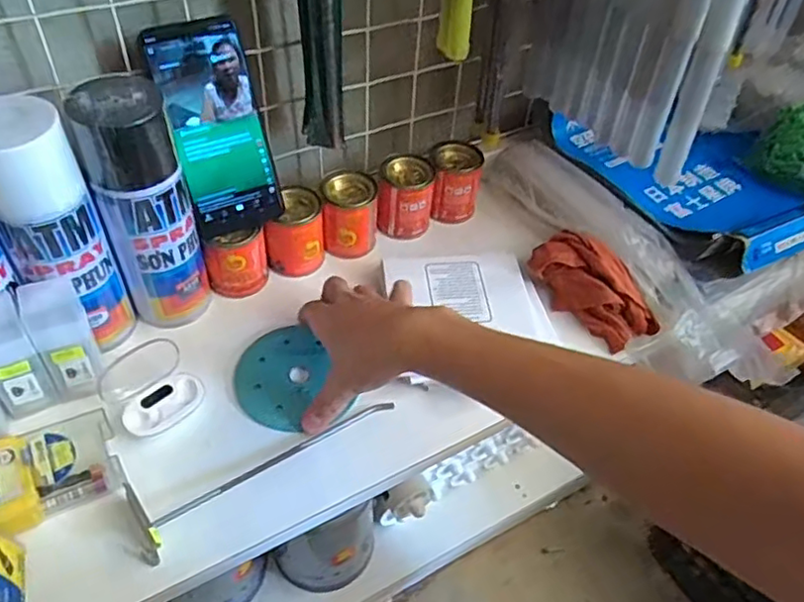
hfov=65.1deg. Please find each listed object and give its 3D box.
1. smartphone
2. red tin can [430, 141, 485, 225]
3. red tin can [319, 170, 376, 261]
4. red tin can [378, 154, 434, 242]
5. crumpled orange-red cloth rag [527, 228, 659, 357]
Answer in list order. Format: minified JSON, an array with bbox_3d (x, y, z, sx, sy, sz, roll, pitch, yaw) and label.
[{"bbox_3d":[-0.146,-0.134,0.504,0.072,0.160,0.010,-22,27,-23],"label":"smartphone"},{"bbox_3d":[0.055,-0.121,0.655,0.051,0.069,0.050,3,45,0],"label":"red tin can"},{"bbox_3d":[-0.049,-0.081,0.605,0.051,0.067,0.050,1,45,-1],"label":"red tin can"},{"bbox_3d":[0.004,-0.104,0.633,0.050,0.065,0.048,1,45,-1],"label":"red tin can"},{"bbox_3d":[0.179,-0.013,0.580,0.121,0.054,0.061,35,54,28],"label":"crumpled orange-red cloth rag"}]

